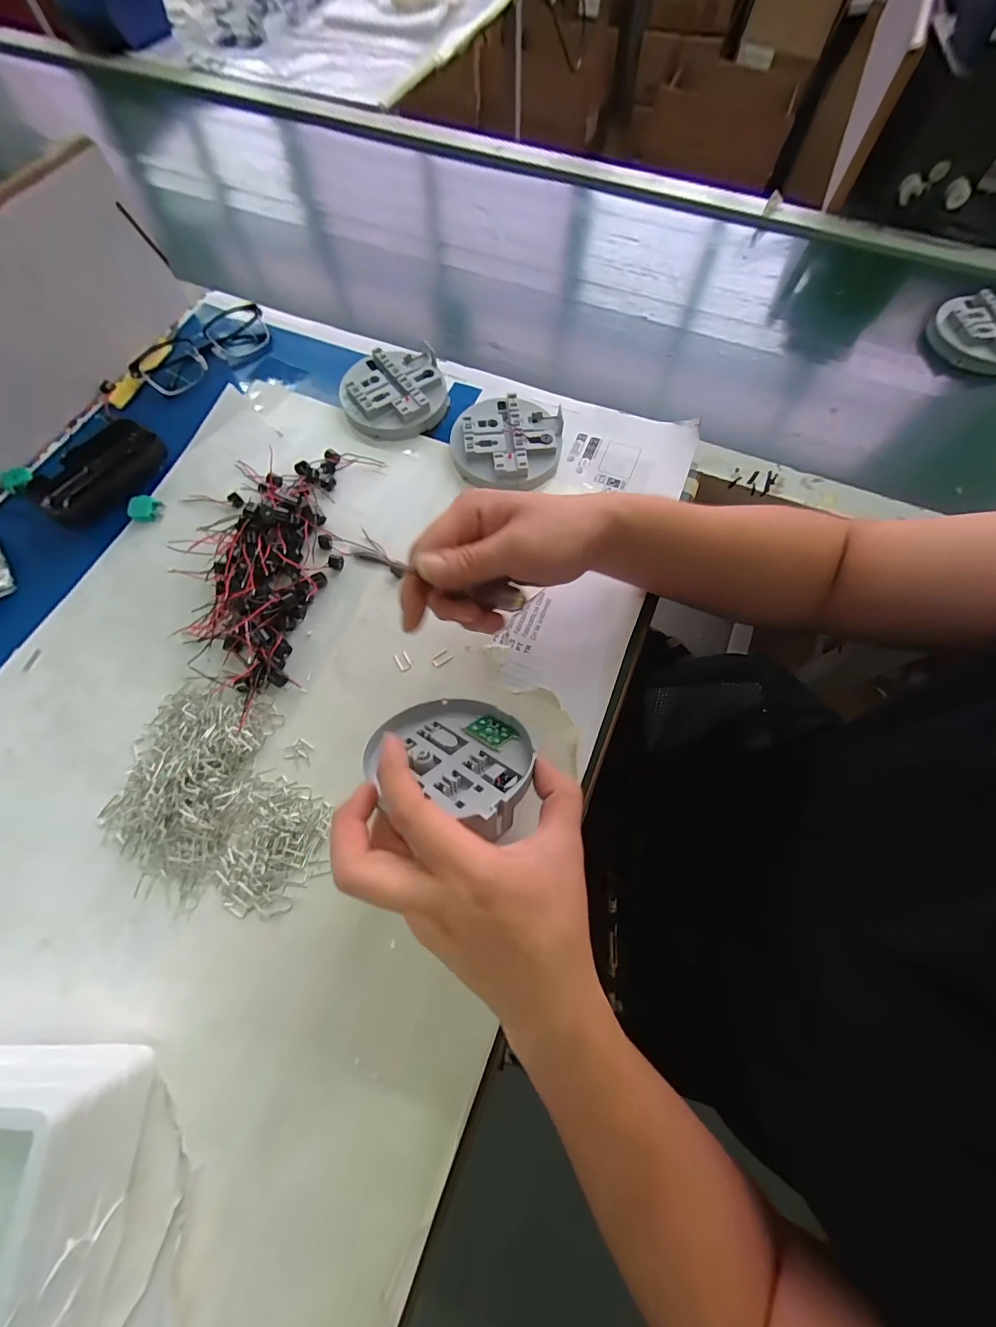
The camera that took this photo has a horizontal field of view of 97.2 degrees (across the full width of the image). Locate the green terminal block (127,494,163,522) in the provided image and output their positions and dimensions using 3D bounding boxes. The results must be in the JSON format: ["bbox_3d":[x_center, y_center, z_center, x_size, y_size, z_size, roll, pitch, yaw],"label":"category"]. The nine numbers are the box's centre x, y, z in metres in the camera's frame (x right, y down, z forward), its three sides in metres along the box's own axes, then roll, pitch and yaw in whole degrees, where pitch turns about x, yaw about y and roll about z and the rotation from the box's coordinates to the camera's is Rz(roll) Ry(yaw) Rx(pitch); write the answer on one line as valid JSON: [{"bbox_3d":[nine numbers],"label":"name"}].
[{"bbox_3d":[-0.314,-0.138,0.389,0.023,0.010,0.021,-1,70,-1],"label":"green terminal block"}]

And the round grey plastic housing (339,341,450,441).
[{"bbox_3d":[-0.102,-0.266,0.432,0.099,0.023,0.096,-5,70,-2],"label":"round grey plastic housing"}]

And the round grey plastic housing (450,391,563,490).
[{"bbox_3d":[0.008,-0.207,0.412,0.099,0.024,0.101,0,70,0],"label":"round grey plastic housing"}]

